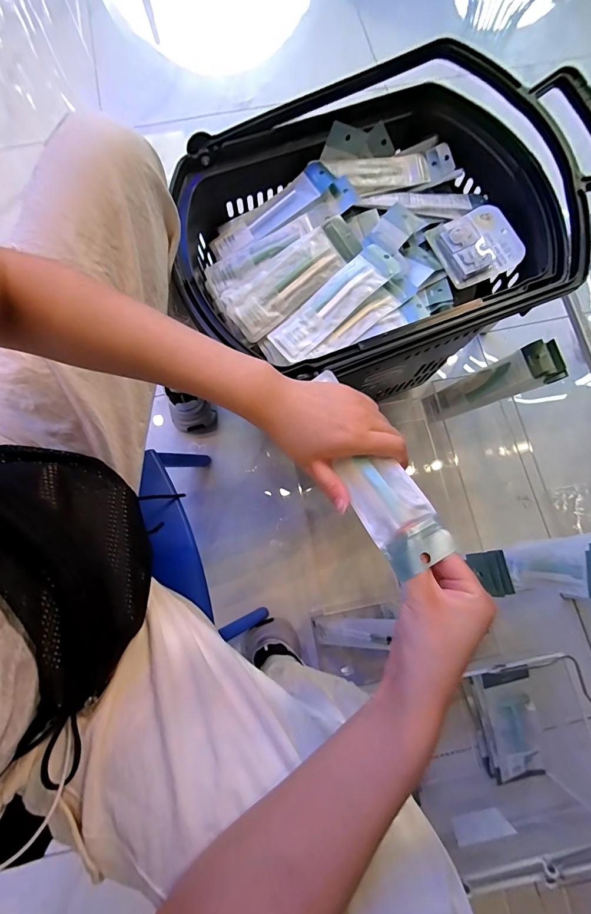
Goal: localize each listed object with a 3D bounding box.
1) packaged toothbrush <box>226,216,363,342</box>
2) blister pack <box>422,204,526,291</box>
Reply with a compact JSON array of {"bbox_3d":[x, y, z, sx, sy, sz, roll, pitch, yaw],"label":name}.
[{"bbox_3d":[0.000,-0.235,0.496,0.193,0.024,0.059,-40,78,2],"label":"packaged toothbrush"},{"bbox_3d":[0.252,-0.292,0.520,0.106,0.022,0.105,-20,75,-6],"label":"blister pack"}]

